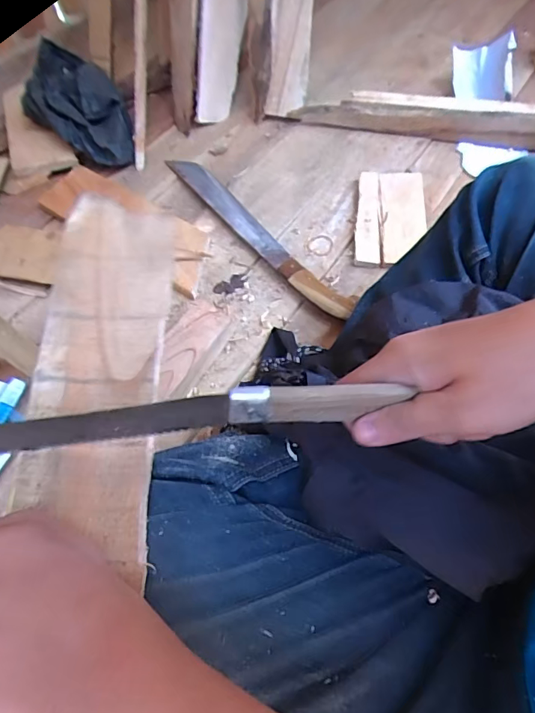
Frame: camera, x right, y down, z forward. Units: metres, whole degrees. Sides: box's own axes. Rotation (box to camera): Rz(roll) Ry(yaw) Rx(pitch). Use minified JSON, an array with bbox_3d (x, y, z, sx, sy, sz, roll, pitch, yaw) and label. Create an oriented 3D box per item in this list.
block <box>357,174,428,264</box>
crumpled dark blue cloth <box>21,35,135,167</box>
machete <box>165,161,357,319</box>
[{"bbox_3d":[0.180,-0.208,0.669,0.099,0.022,0.185,5,60,6],"label":"block"},{"bbox_3d":[-0.317,-0.408,0.766,0.145,0.090,0.260,-24,61,-11],"label":"crumpled dark blue cloth"},{"bbox_3d":[-0.023,-0.190,0.669,0.047,0.027,0.408,-34,64,-16],"label":"machete"}]

